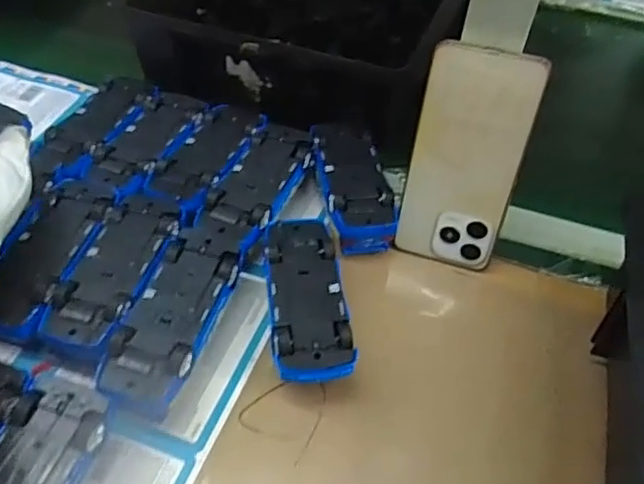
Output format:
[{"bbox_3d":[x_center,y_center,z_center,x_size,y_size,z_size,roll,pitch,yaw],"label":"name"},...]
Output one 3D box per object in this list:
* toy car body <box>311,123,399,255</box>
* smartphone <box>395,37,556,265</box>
[{"bbox_3d":[0.024,-0.049,0.501,0.051,0.036,0.124,-7,48,-10],"label":"toy car body"},{"bbox_3d":[0.104,-0.056,0.435,0.076,0.162,0.006,16,33,14],"label":"smartphone"}]

